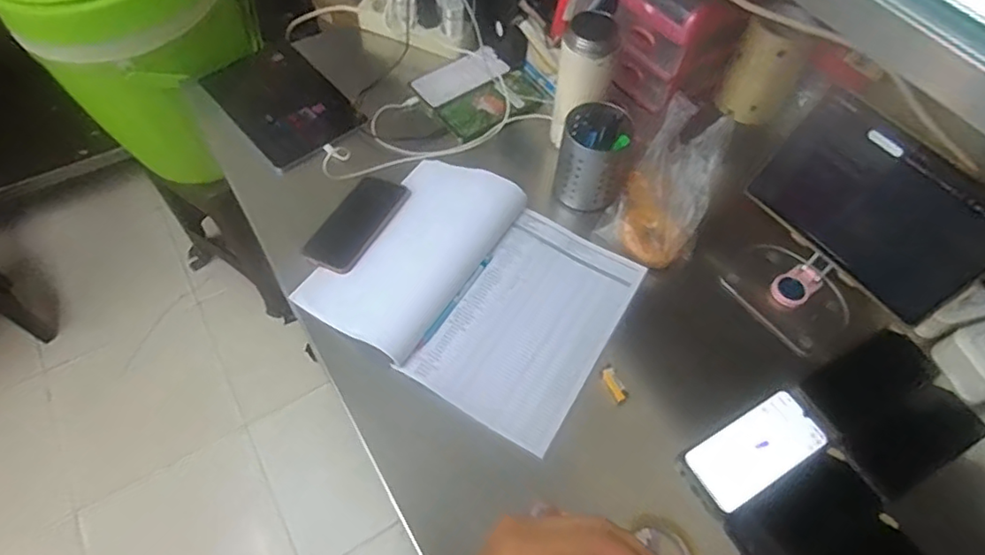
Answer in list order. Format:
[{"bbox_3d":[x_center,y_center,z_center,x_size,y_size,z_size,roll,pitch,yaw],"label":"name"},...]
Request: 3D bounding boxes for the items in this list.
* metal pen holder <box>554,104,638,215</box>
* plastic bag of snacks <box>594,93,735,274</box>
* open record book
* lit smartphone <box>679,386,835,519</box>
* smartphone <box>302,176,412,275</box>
[{"bbox_3d":[0.145,-0.169,0.822,0.101,0.114,0.094,12,60,5],"label":"metal pen holder"},{"bbox_3d":[0.241,-0.122,0.780,0.122,0.127,0.178,30,63,15],"label":"plastic bag of snacks"},{"bbox_3d":[-0.020,0.005,0.754,0.362,0.018,0.301,30,63,15],"label":"open record book"},{"bbox_3d":[0.310,0.197,0.663,0.186,0.011,0.082,-26,64,-16],"label":"lit smartphone"},{"bbox_3d":[-0.188,-0.076,0.795,0.083,0.009,0.163,26,62,12],"label":"smartphone"}]

